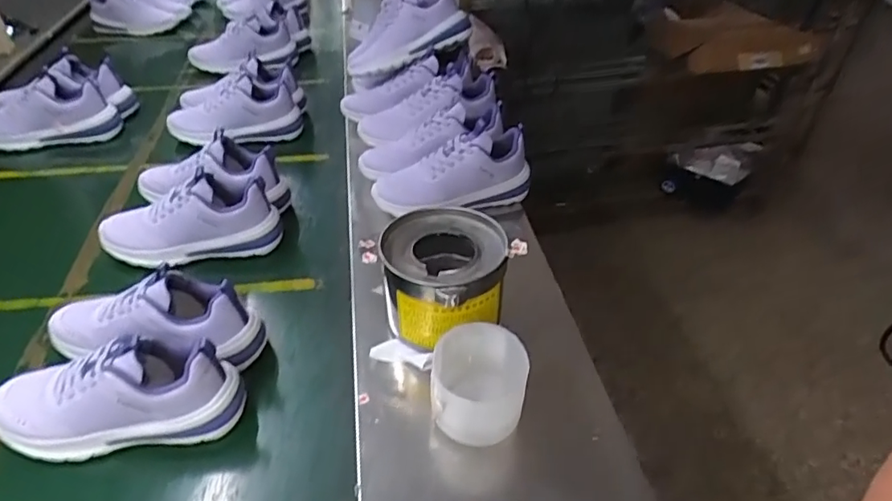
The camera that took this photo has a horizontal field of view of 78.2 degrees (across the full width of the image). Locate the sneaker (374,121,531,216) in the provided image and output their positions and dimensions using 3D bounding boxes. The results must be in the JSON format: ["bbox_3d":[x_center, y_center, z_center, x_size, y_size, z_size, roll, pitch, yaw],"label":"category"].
[{"bbox_3d":[0.007,-0.119,0.831,0.236,0.097,0.083,-16,42,-13],"label":"sneaker"}]

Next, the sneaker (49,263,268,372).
[{"bbox_3d":[-0.339,0.077,0.623,0.242,0.104,0.099,9,39,7],"label":"sneaker"}]

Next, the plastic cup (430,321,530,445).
[{"bbox_3d":[0.033,0.139,0.546,0.088,0.093,0.089,-2,42,1],"label":"plastic cup"}]

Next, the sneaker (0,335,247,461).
[{"bbox_3d":[-0.334,0.143,0.551,0.234,0.103,0.079,-6,40,-8],"label":"sneaker"}]

